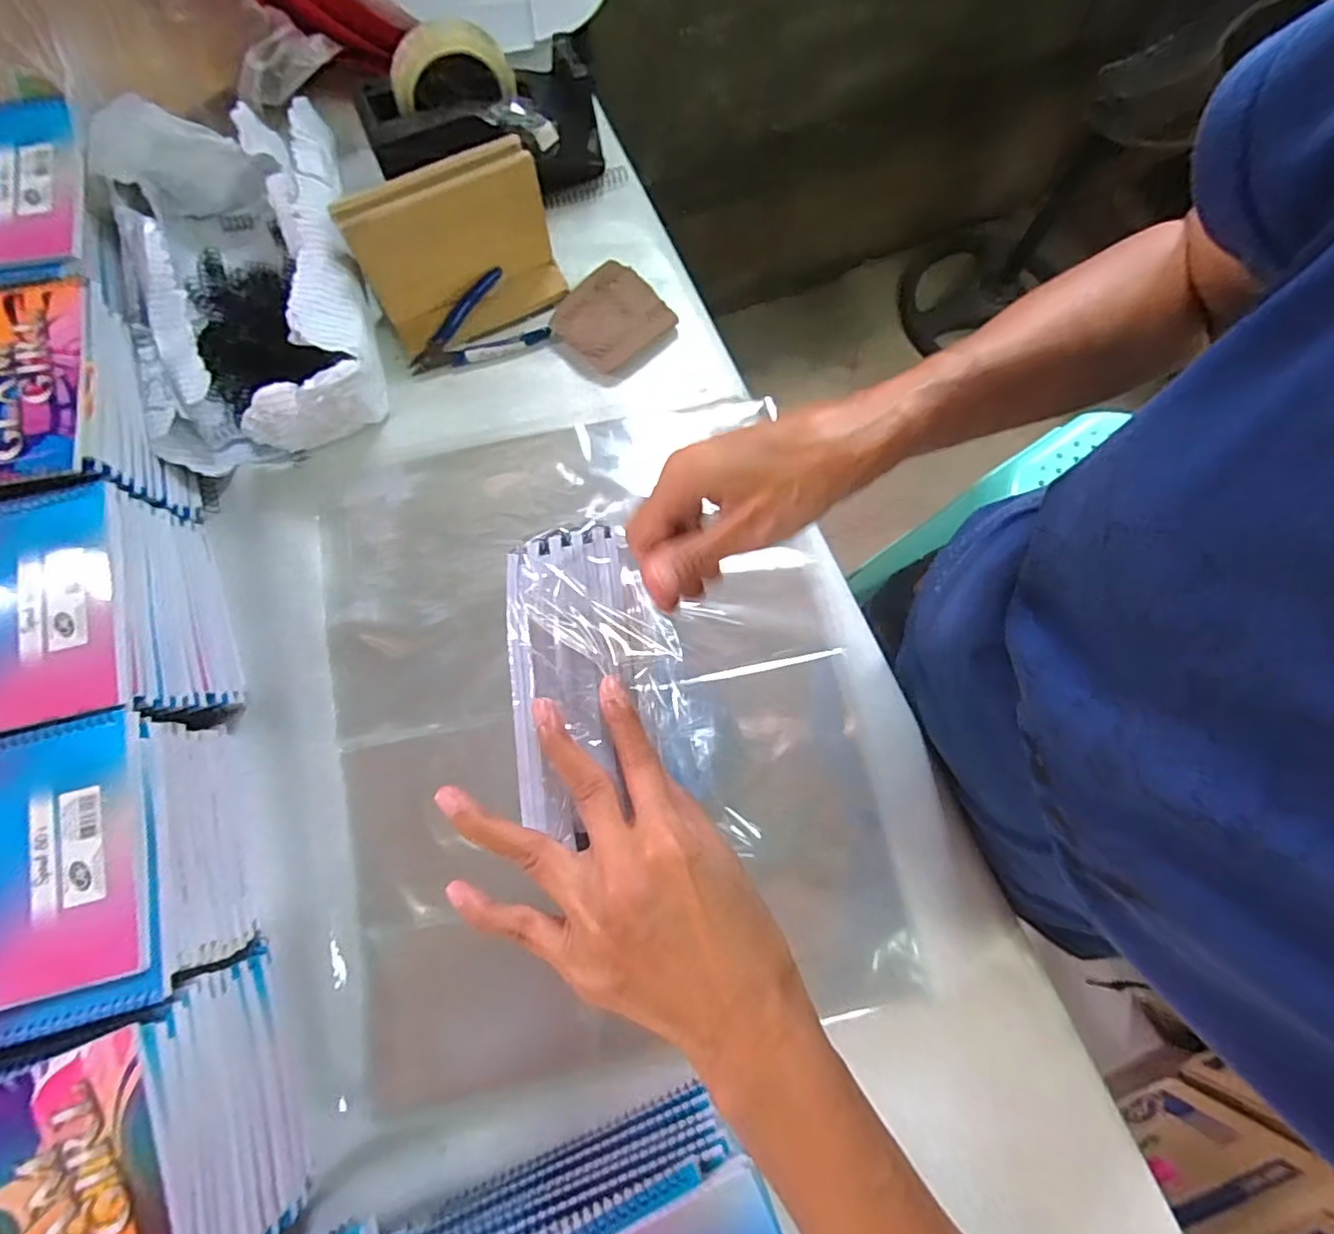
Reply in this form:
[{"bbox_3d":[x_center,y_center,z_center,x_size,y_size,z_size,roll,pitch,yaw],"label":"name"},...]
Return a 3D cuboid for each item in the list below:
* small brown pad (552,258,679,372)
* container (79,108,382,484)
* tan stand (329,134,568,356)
[{"bbox_3d":[-0.053,-0.273,0.577,0.090,0.025,0.090,-42,80,-10],"label":"small brown pad"},{"bbox_3d":[-0.350,-0.278,0.536,0.189,0.100,0.293,-18,76,-5],"label":"container"},{"bbox_3d":[-0.173,-0.306,0.537,0.160,0.118,0.064,-29,77,-8],"label":"tan stand"}]

